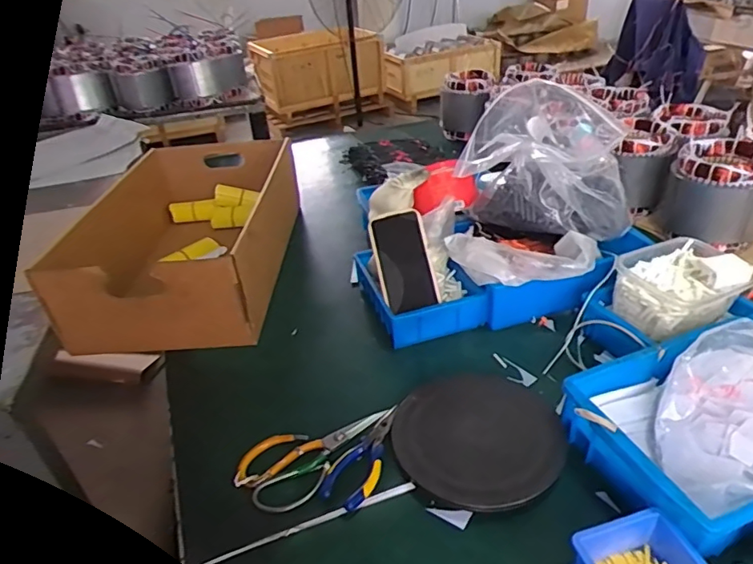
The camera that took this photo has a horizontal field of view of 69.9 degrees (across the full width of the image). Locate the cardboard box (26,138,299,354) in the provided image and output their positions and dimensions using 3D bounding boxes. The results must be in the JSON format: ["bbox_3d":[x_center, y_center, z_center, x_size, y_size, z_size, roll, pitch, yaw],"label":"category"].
[{"bbox_3d":[-0.333,-0.109,0.977,0.320,0.163,0.538,-4,34,2],"label":"cardboard box"}]

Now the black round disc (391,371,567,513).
[{"bbox_3d":[0.118,0.172,0.632,0.188,0.028,0.196,-4,34,2],"label":"black round disc"}]

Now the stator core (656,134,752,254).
[{"bbox_3d":[0.603,-0.164,0.958,0.151,0.135,0.142,18,40,30],"label":"stator core"}]

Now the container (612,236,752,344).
[{"bbox_3d":[0.415,0.003,0.735,0.175,0.065,0.121,-22,37,-23],"label":"container"}]

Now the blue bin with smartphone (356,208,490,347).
[{"bbox_3d":[0.062,-0.019,0.827,0.152,0.151,0.190,-12,34,-10],"label":"blue bin with smartphone"}]

